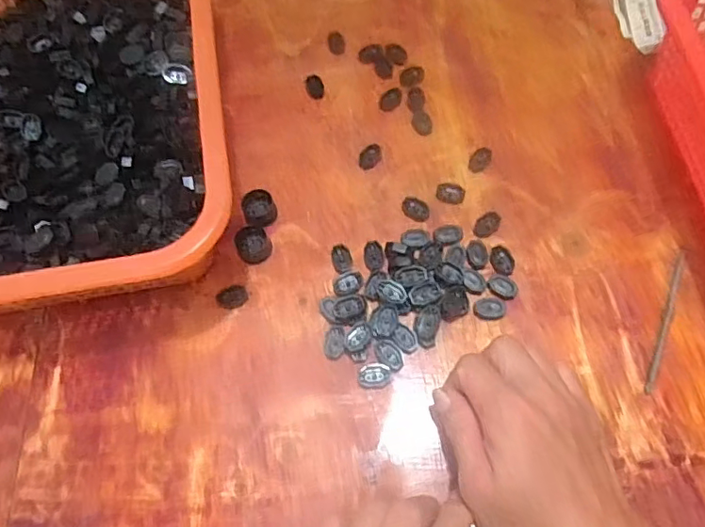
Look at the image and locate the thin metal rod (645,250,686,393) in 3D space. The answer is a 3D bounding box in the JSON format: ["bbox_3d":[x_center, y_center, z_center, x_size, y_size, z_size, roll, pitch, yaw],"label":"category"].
[{"bbox_3d":[0.215,0.037,0.371,0.006,0.004,0.111,22,68,12],"label":"thin metal rod"}]

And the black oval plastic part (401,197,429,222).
[{"bbox_3d":[0.049,-0.042,0.417,0.024,0.004,0.017,39,72,18],"label":"black oval plastic part"}]

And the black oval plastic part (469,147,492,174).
[{"bbox_3d":[0.102,-0.083,0.432,0.015,0.008,0.022,24,68,12],"label":"black oval plastic part"}]

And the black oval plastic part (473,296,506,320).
[{"bbox_3d":[0.096,0.031,0.379,0.022,0.007,0.015,-1,65,2],"label":"black oval plastic part"}]

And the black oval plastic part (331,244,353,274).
[{"bbox_3d":[-0.008,-0.003,0.401,0.015,0.004,0.023,-12,65,-4],"label":"black oval plastic part"}]

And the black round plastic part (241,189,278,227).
[{"bbox_3d":[-0.072,-0.042,0.418,0.024,0.019,0.025,-1,65,2],"label":"black round plastic part"}]

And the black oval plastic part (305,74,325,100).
[{"bbox_3d":[-0.033,-0.154,0.473,0.015,0.005,0.024,-12,65,-4],"label":"black oval plastic part"}]

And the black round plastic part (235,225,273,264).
[{"bbox_3d":[-0.074,-0.015,0.407,0.025,0.010,0.027,-19,66,-7],"label":"black round plastic part"}]

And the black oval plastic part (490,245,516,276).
[{"bbox_3d":[0.110,-0.002,0.395,0.017,0.004,0.024,-8,65,-1],"label":"black oval plastic part"}]

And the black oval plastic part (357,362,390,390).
[{"bbox_3d":[0.015,0.076,0.364,0.022,0.004,0.016,-11,65,-3],"label":"black oval plastic part"}]

